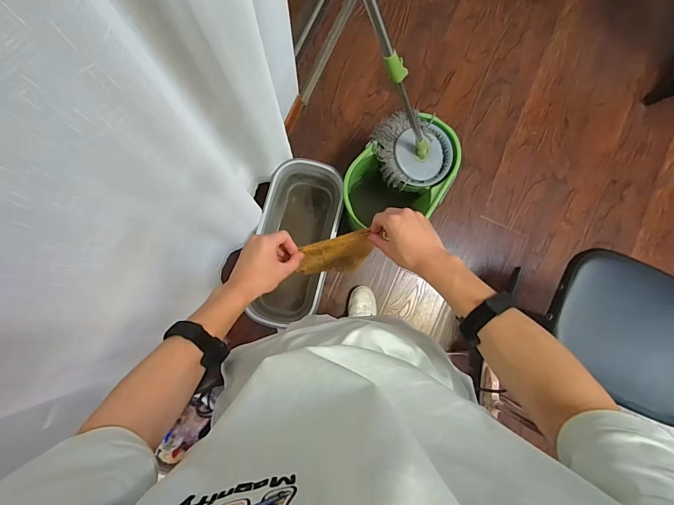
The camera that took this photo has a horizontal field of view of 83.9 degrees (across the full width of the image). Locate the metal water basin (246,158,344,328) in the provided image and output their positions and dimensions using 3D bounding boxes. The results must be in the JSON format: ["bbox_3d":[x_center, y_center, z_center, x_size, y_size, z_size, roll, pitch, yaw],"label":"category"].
[{"bbox_3d":[-0.140,-0.024,1.296,0.241,0.188,0.541,13,86,0],"label":"metal water basin"}]

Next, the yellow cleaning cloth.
[{"bbox_3d":[-0.003,0.010,0.675,0.122,0.214,0.023,-10,76,-4],"label":"yellow cleaning cloth"}]

